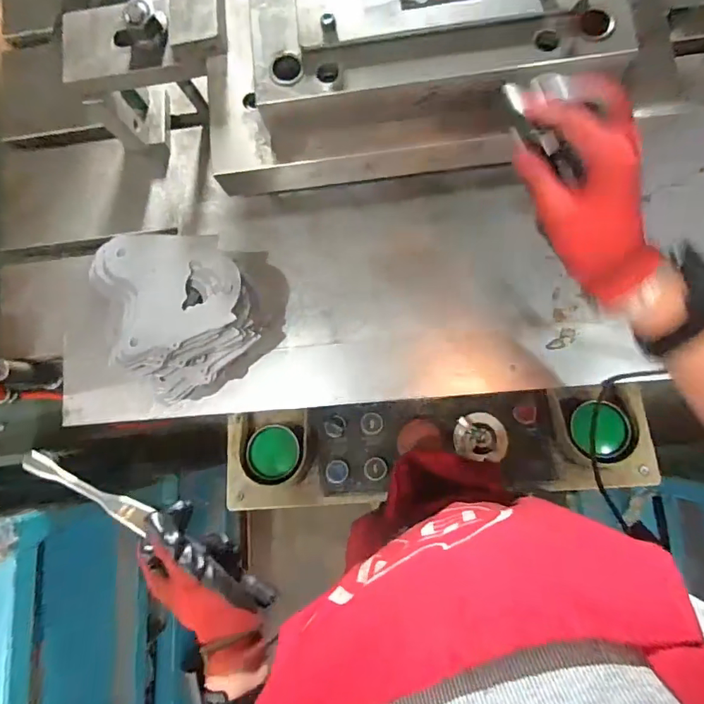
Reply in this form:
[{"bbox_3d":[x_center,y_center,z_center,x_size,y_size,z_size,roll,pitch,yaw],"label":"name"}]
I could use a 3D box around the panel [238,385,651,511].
[{"bbox_3d":[0.106,0.129,0.630,0.552,0.078,0.136,-4,82,5],"label":"panel"}]

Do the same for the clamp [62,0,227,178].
[{"bbox_3d":[-0.212,-0.320,0.553,0.181,0.181,0.096,-7,82,5],"label":"clamp"}]

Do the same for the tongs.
[{"bbox_3d":[-0.178,0.154,0.427,0.259,0.053,0.043,29,86,-1],"label":"tongs"}]

